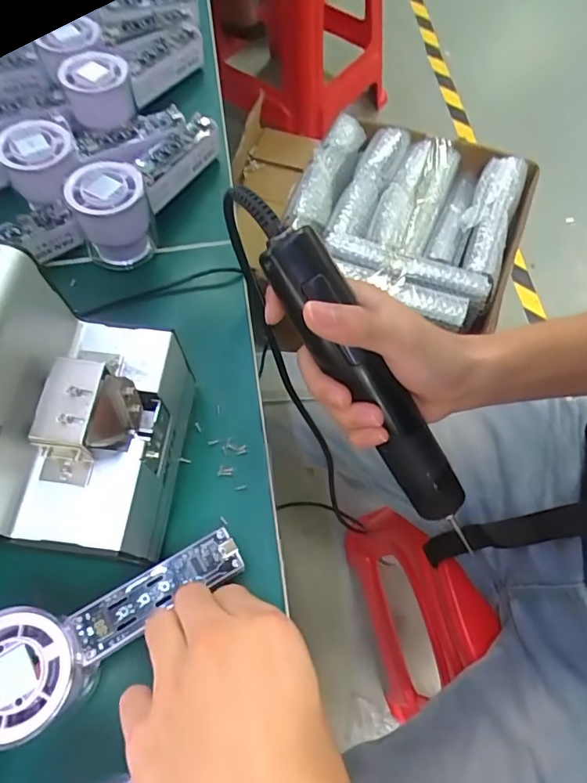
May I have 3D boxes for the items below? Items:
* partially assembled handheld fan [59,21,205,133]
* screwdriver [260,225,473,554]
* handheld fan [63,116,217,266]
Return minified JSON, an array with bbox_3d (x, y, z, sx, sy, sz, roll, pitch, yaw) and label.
[{"bbox_3d":[-0.135,-0.280,0.441,0.042,0.044,0.142,27,58,13],"label":"partially assembled handheld fan"},{"bbox_3d":[0.049,0.000,0.289,0.032,0.026,0.202,-37,105,-13],"label":"screwdriver"},{"bbox_3d":[-0.116,-0.166,0.390,0.055,0.055,0.149,24,70,12],"label":"handheld fan"}]

